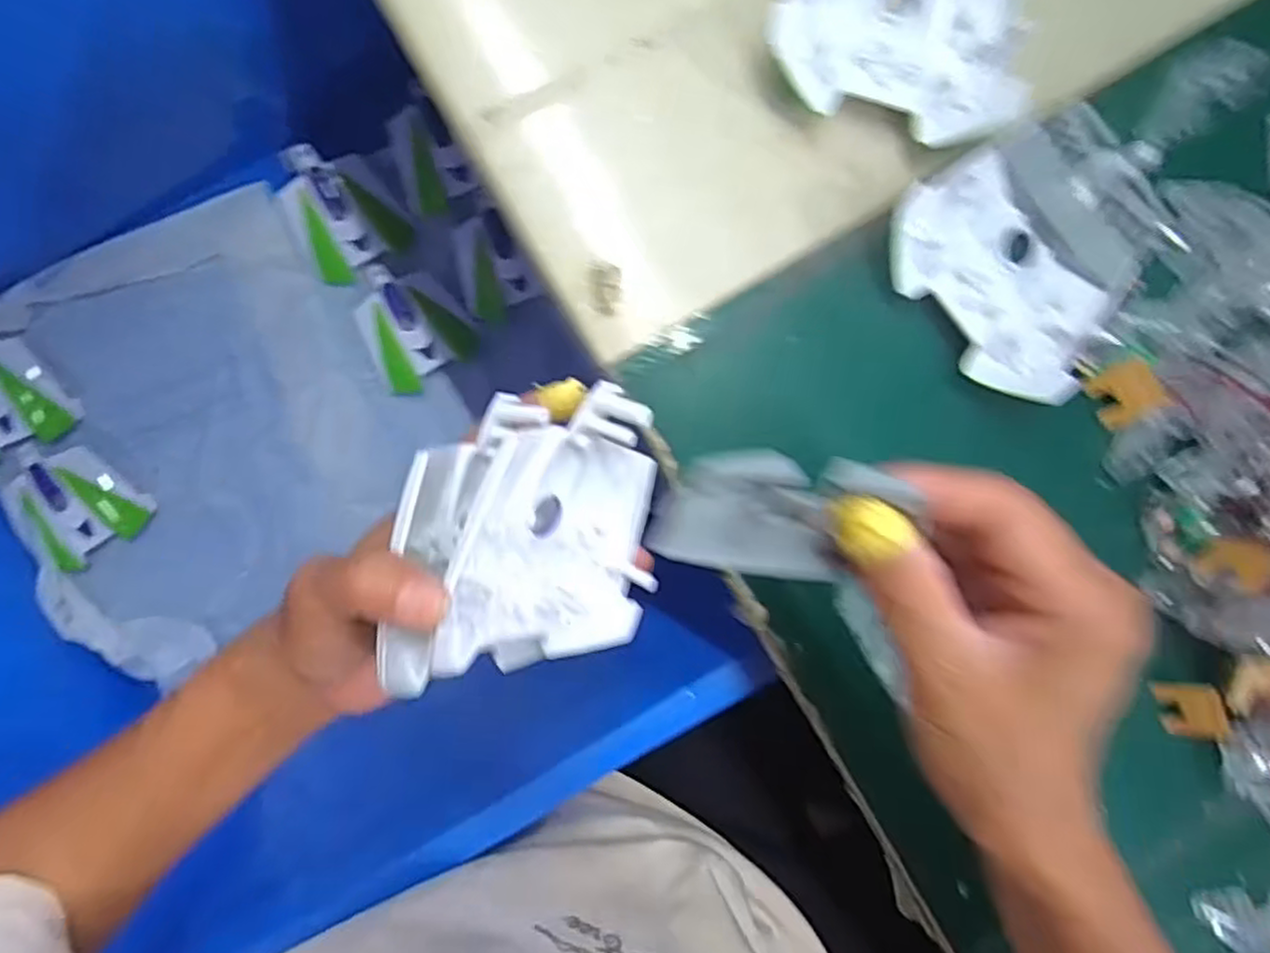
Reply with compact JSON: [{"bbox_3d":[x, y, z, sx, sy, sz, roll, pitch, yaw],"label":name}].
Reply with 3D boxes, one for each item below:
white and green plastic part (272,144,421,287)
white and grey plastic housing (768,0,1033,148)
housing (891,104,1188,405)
[{"bbox_3d":[-0.251,-0.225,0.620,0.090,0.017,0.103,-31,115,1],"label":"white and green plastic part"},{"bbox_3d":[0.113,-0.199,0.294,0.104,0.021,0.116,13,95,-8],"label":"white and grey plastic housing"},{"bbox_3d":[0.170,-0.098,0.309,0.112,0.021,0.100,-43,99,-1],"label":"housing"}]

